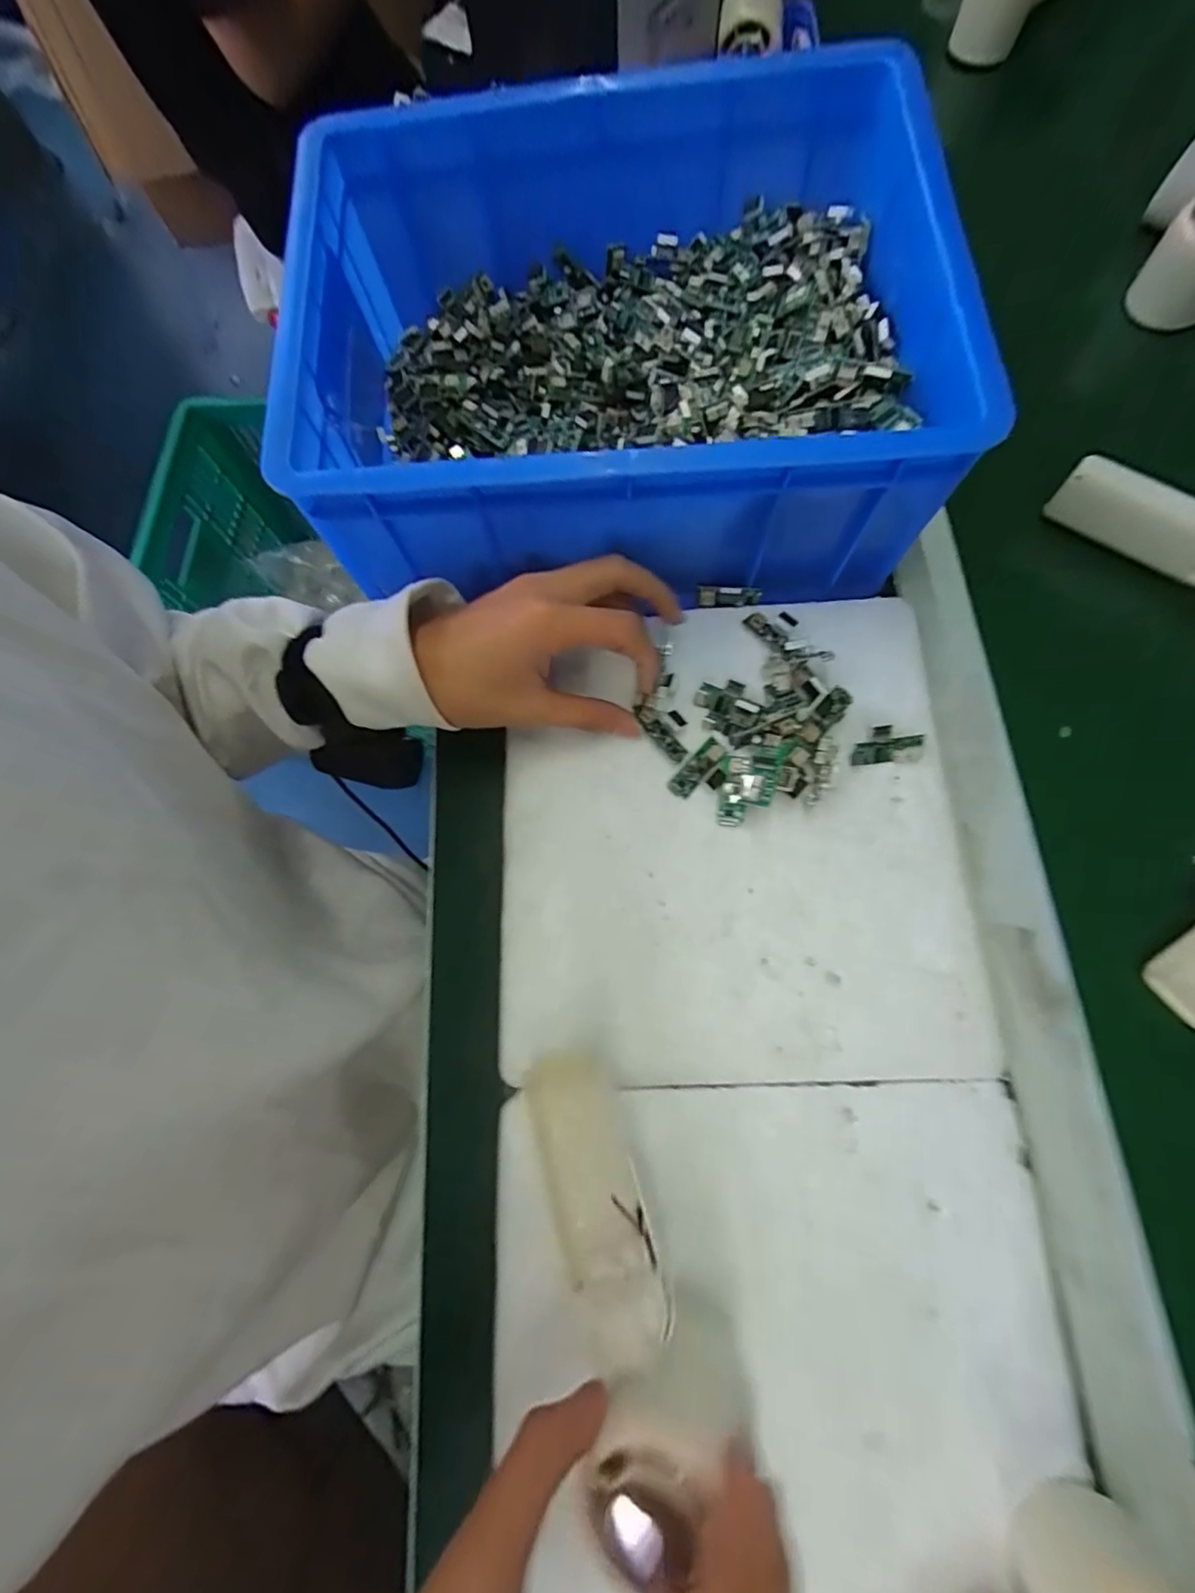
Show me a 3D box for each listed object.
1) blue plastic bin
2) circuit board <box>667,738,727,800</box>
[{"bbox_3d":[0.013,-0.259,0.340,0.338,0.107,0.262,-1,74,3],"label":"blue plastic bin"},{"bbox_3d":[0.057,-0.017,0.330,0.014,0.006,0.039,42,80,14],"label":"circuit board"}]

